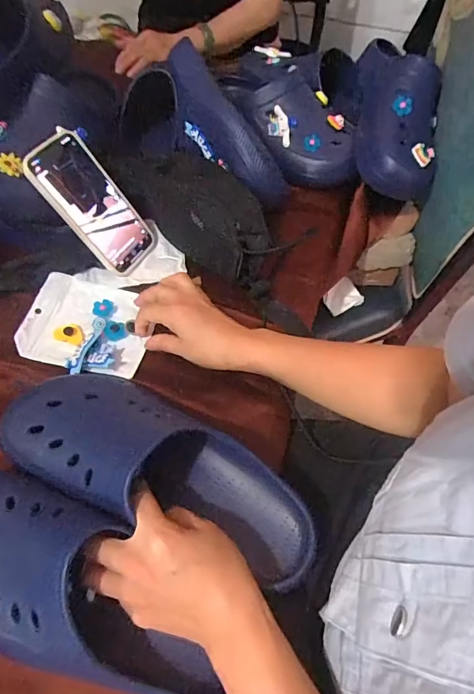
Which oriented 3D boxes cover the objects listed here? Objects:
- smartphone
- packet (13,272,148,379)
[{"bbox_3d":[-0.172,-0.172,0.528,0.012,0.166,0.082,2,48,49],"label":"smartphone"},{"bbox_3d":[-0.175,-0.027,0.510,0.140,0.017,0.120,10,60,5],"label":"packet"}]

